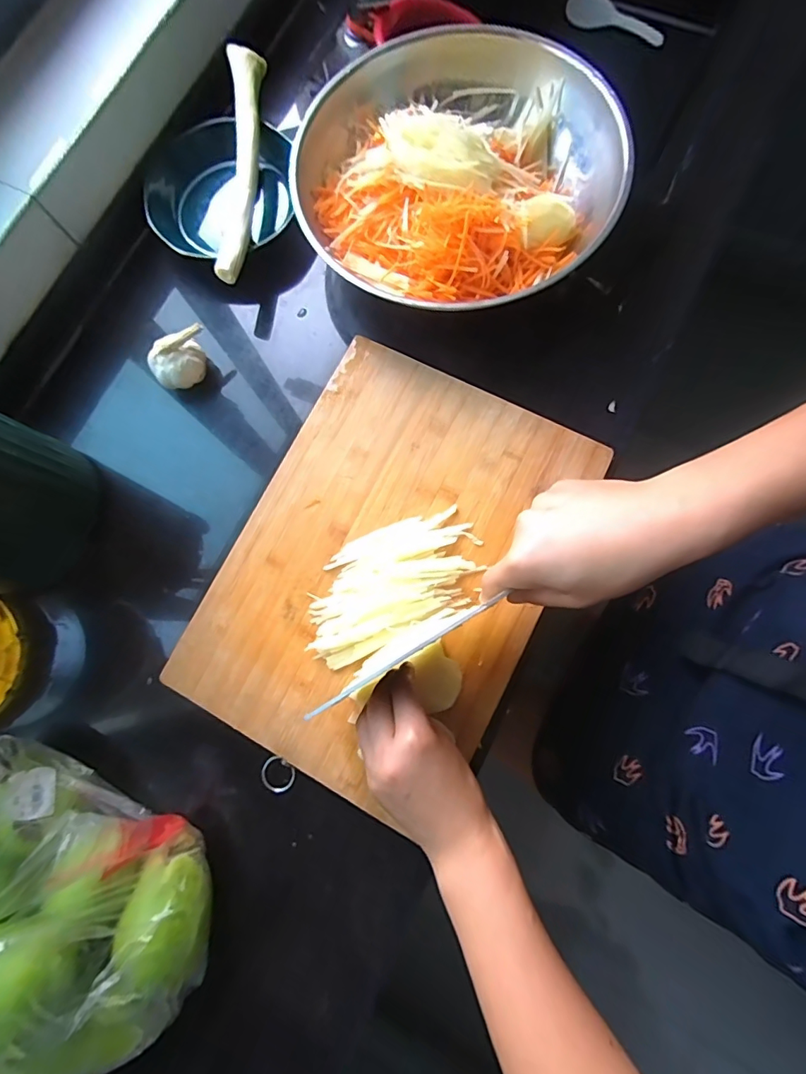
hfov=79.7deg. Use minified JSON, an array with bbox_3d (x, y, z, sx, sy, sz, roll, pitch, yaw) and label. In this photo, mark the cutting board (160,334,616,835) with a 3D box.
[{"bbox_3d":[-0.013,0.023,0.432,0.269,0.022,0.366,27,81,5],"label":"cutting board"}]

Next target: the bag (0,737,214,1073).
[{"bbox_3d":[-0.272,0.278,0.326,0.244,0.141,0.181,20,81,7],"label":"bag"}]

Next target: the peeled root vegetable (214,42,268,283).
[{"bbox_3d":[-0.164,-0.380,0.495,0.034,0.028,0.263,-1,80,1],"label":"peeled root vegetable"}]

